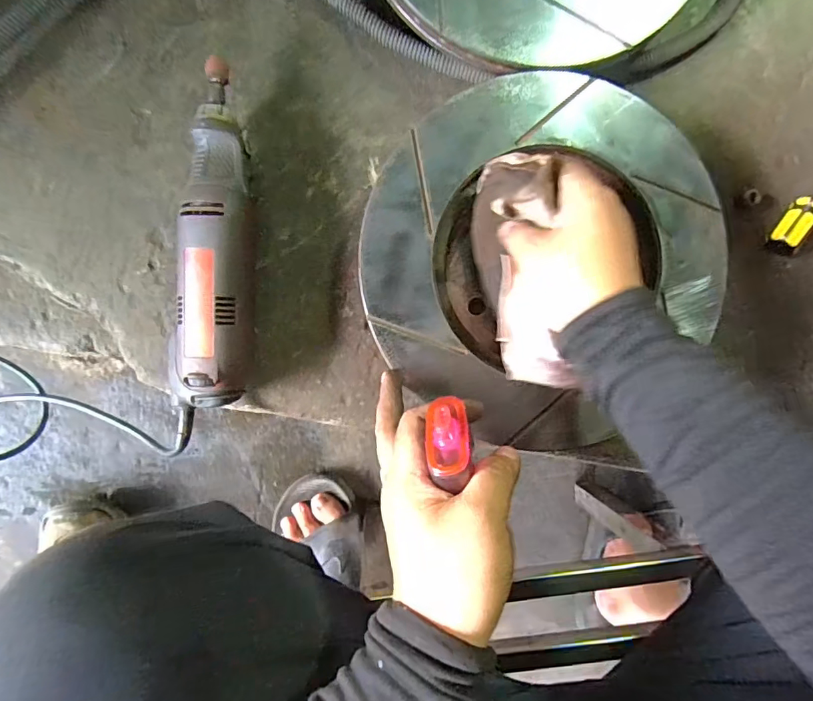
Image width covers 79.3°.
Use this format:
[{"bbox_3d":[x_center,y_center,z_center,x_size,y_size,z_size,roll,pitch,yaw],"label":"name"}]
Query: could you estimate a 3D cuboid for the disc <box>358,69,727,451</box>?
[{"bbox_3d":[0.091,-0.065,0.355,0.231,0.048,0.247,0,91,-4],"label":"disc"}]

